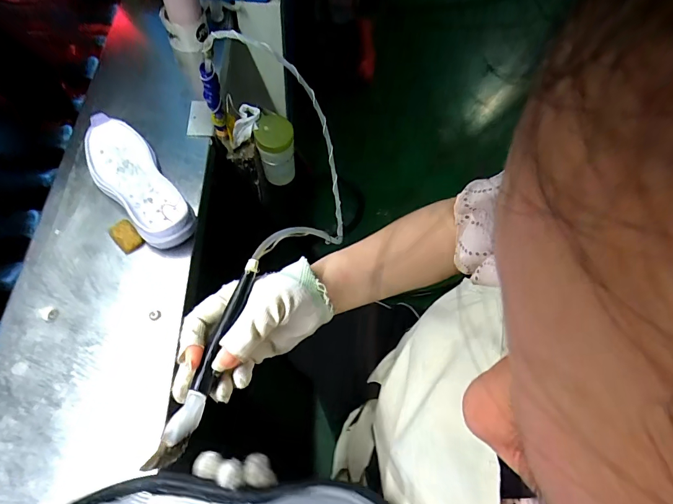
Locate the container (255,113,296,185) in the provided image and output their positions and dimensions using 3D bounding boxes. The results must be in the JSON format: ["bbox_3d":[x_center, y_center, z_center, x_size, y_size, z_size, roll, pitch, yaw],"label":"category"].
[{"bbox_3d":[-0.126,-0.211,0.826,0.077,0.141,0.076,-6,64,-8],"label":"container"}]

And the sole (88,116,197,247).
[{"bbox_3d":[-0.319,-0.113,0.627,0.098,0.043,0.270,-34,71,-21],"label":"sole"}]

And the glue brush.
[{"bbox_3d":[-0.090,0.074,0.290,0.017,0.019,0.160,13,55,5],"label":"glue brush"}]

